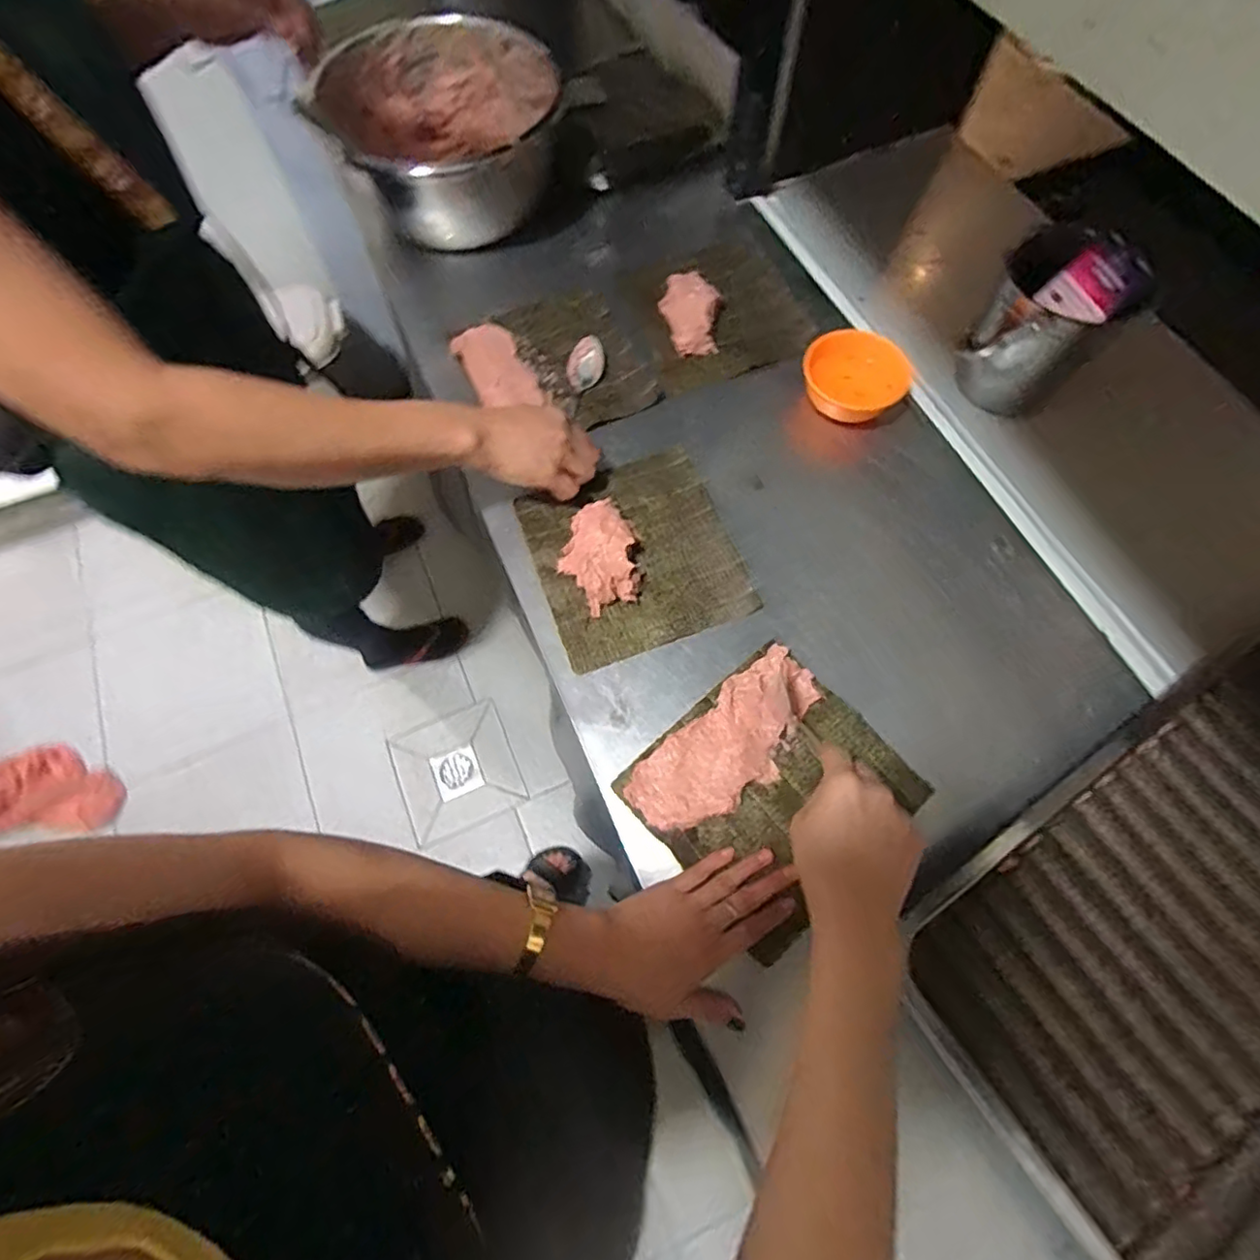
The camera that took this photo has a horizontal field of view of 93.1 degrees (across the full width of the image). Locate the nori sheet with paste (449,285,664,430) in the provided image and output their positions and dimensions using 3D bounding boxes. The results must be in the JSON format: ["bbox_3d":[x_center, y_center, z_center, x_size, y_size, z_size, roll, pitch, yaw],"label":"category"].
[{"bbox_3d":[-0.086,-0.303,0.678,0.187,0.015,0.196,-25,69,-8],"label":"nori sheet with paste"}]

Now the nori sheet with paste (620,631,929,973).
[{"bbox_3d":[0.118,0.130,0.501,0.197,0.014,0.180,-41,72,-14],"label":"nori sheet with paste"}]

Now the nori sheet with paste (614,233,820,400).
[{"bbox_3d":[0.101,-0.382,0.703,0.199,0.022,0.202,-19,68,-6],"label":"nori sheet with paste"}]

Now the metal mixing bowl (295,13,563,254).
[{"bbox_3d":[-0.233,-0.595,0.741,0.274,0.136,0.274,0,68,0],"label":"metal mixing bowl"}]

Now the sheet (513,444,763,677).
[{"bbox_3d":[0.003,-0.080,0.577,0.185,0.040,0.198,-20,68,-6],"label":"sheet"}]

